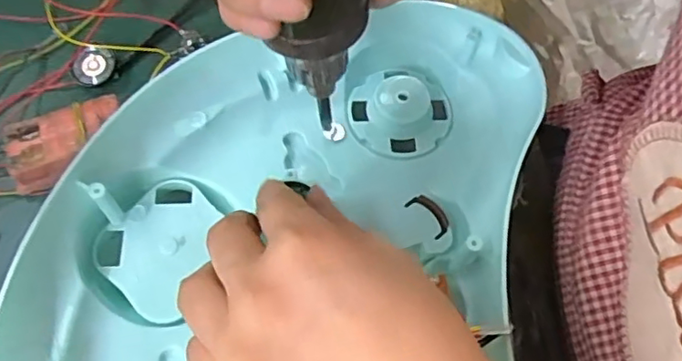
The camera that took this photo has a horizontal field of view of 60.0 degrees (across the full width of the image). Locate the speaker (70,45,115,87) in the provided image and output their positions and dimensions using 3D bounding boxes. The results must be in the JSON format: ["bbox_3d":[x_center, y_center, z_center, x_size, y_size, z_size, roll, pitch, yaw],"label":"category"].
[{"bbox_3d":[-0.148,-0.067,0.349,0.023,0.008,0.024,1,83,2],"label":"speaker"}]

